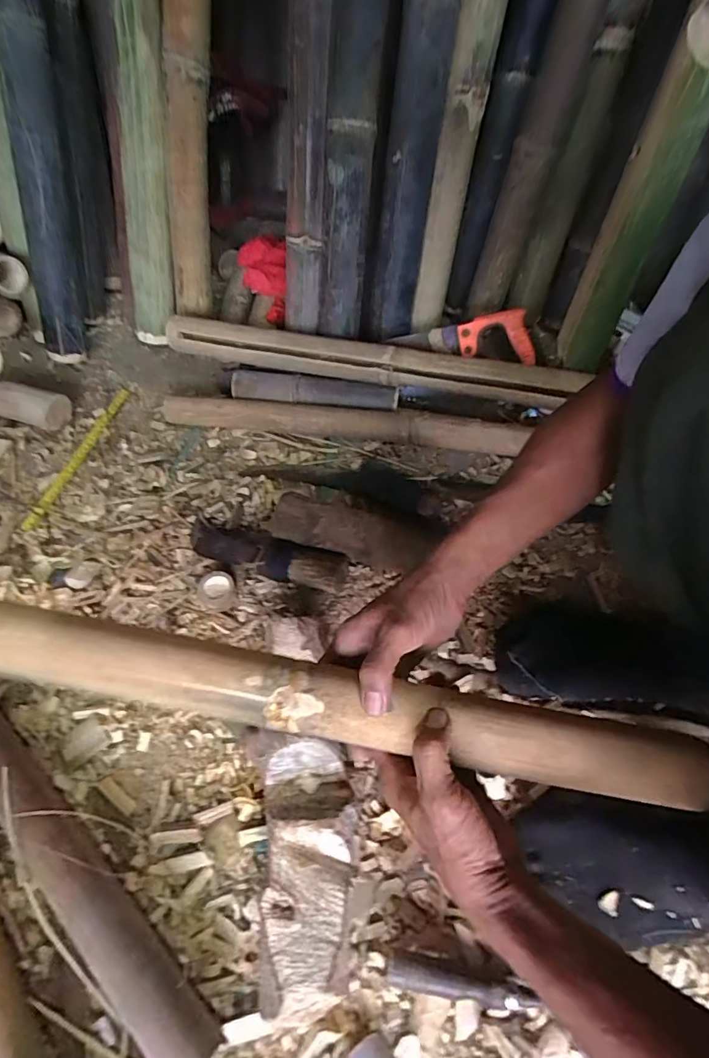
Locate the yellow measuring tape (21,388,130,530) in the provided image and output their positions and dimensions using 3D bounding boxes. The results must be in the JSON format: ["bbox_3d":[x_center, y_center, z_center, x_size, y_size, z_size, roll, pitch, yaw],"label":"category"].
[{"bbox_3d":[-0.438,-0.122,0.794,0.022,0.009,0.296,11,59,10],"label":"yellow measuring tape"}]

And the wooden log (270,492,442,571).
[{"bbox_3d":[-0.006,0.007,0.646,0.216,0.063,0.068,16,60,13],"label":"wooden log"}]

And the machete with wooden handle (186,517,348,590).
[{"bbox_3d":[-0.121,0.028,0.653,0.229,0.039,0.060,18,60,14],"label":"machete with wooden handle"}]

